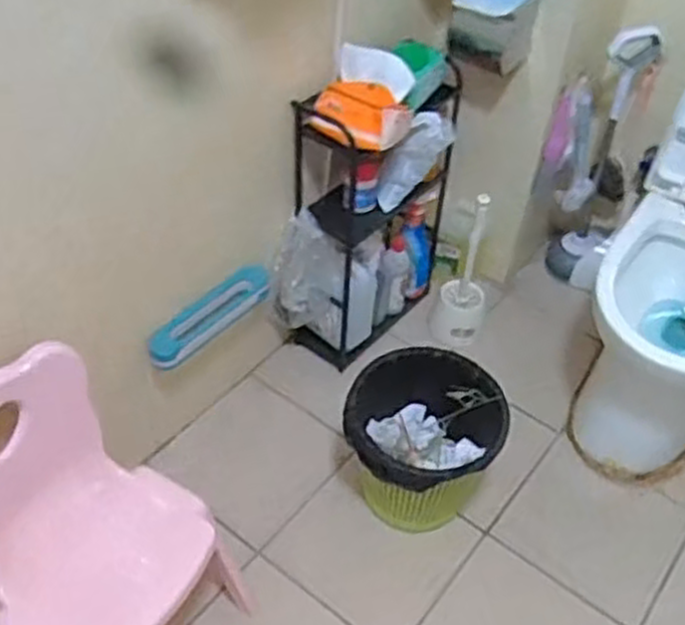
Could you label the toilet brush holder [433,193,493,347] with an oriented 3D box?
[{"bbox_3d":[0.279,-0.094,1.764,0.120,0.348,0.129,14,47,8],"label":"toilet brush holder"}]

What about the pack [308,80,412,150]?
[{"bbox_3d":[0.030,-0.356,1.436,0.167,0.065,0.119,30,86,22],"label":"pack"}]

